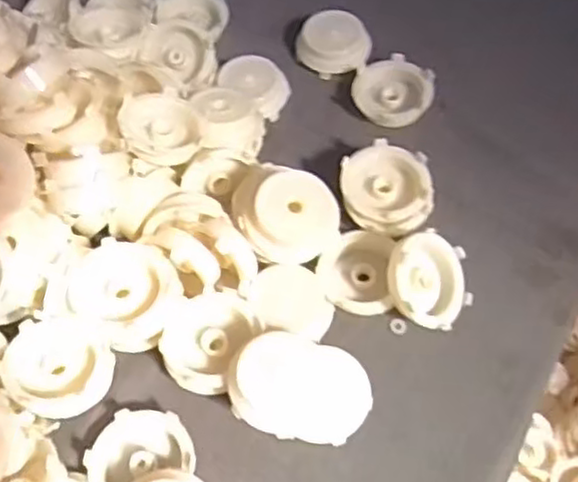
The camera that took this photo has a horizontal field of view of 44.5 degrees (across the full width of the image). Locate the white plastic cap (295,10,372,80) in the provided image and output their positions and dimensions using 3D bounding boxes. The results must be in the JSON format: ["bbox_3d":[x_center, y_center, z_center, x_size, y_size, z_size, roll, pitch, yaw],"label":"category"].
[{"bbox_3d":[0.033,-0.145,0.520,0.053,0.018,0.053,-2,60,3],"label":"white plastic cap"}]

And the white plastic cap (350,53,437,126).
[{"bbox_3d":[0.073,-0.105,0.494,0.054,0.016,0.050,-5,60,1],"label":"white plastic cap"}]

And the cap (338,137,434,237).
[{"bbox_3d":[0.061,-0.032,0.446,0.058,0.025,0.058,-1,80,3],"label":"cap"}]

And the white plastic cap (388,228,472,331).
[{"bbox_3d":[0.082,0.022,0.406,0.052,0.016,0.054,2,86,-34],"label":"white plastic cap"}]

